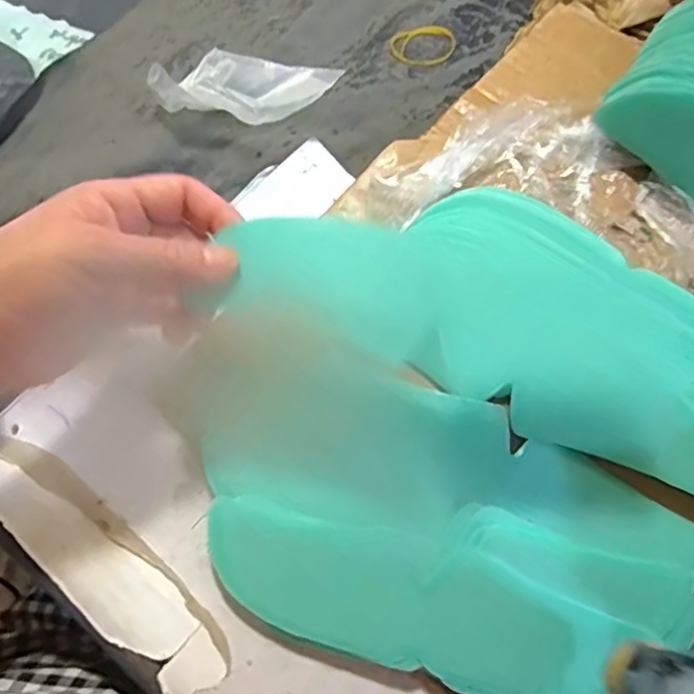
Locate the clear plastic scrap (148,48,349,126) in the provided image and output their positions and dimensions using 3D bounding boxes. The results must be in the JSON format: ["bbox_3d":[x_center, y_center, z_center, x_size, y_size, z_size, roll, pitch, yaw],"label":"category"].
[{"bbox_3d":[-0.070,-0.188,0.414,0.118,0.023,0.055,11,76,0],"label":"clear plastic scrap"}]

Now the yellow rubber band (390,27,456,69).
[{"bbox_3d":[0.056,-0.220,0.431,0.048,0.004,0.034,-17,73,-6],"label":"yellow rubber band"}]

